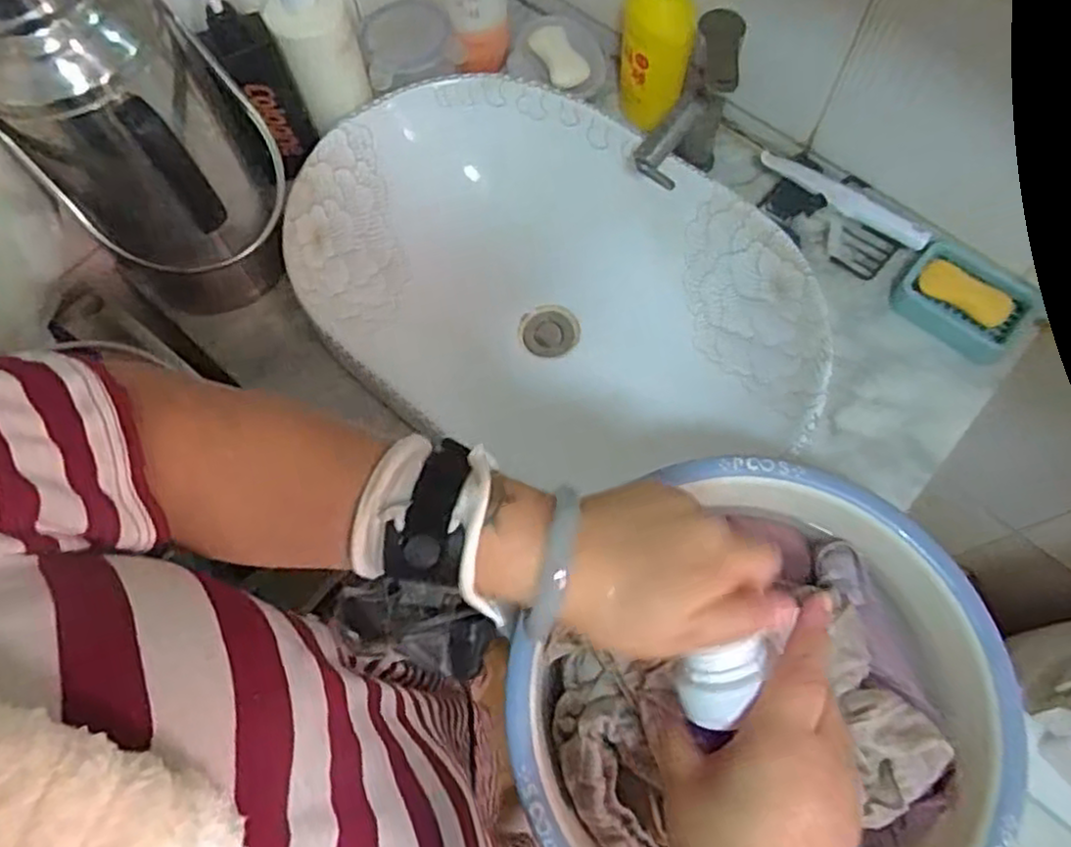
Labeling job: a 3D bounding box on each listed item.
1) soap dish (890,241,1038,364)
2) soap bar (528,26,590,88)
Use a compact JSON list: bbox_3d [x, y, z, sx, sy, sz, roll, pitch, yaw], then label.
[{"bbox_3d":[0.436,-0.123,0.737,0.127,0.030,0.085,38,74,14],"label":"soap dish"},{"bbox_3d":[0.026,-0.432,0.849,0.051,0.016,0.091,-22,71,-7],"label":"soap bar"}]

